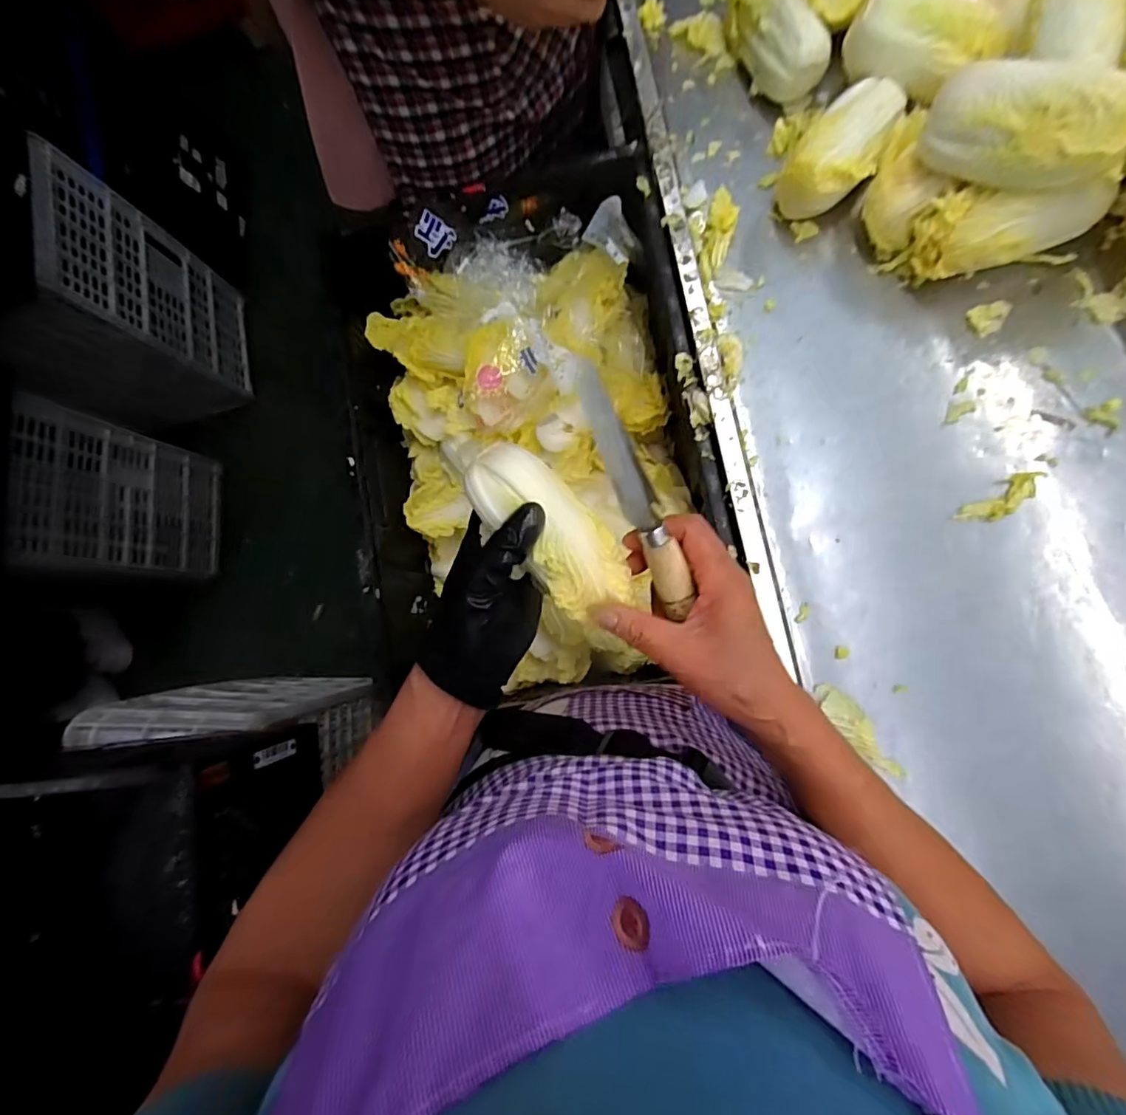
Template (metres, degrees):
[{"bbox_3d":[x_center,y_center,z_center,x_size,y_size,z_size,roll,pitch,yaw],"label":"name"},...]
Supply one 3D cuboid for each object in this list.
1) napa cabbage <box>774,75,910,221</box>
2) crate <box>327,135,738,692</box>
[{"bbox_3d":[0.275,-0.399,0.536,0.073,0.067,0.138,41,91,11],"label":"napa cabbage"},{"bbox_3d":[-0.035,-0.136,0.649,0.384,0.206,0.573,-11,82,8],"label":"crate"}]

